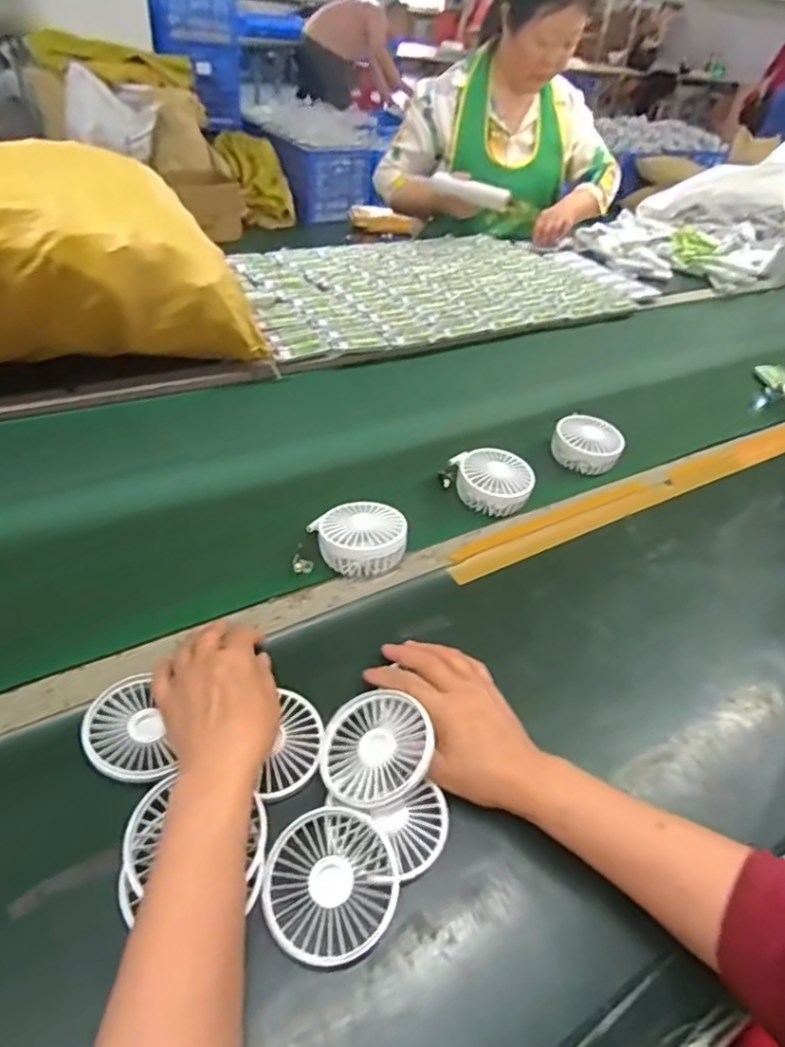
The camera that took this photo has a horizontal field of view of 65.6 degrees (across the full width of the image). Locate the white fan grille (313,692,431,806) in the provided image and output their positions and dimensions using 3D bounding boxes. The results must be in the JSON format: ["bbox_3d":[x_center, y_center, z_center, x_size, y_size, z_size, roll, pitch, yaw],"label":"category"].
[{"bbox_3d":[-0.014,0.168,0.459,0.085,0.011,0.089,-25,37,4],"label":"white fan grille"}]

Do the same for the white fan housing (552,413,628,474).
[{"bbox_3d":[0.256,-0.106,0.805,0.091,0.038,0.084,18,42,12],"label":"white fan housing"}]

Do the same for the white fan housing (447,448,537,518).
[{"bbox_3d":[0.122,-0.052,0.725,0.086,0.037,0.084,4,41,-4],"label":"white fan housing"}]

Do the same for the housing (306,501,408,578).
[{"bbox_3d":[-0.031,0.016,0.620,0.088,0.034,0.079,-14,46,-23],"label":"housing"}]

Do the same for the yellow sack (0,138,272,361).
[{"bbox_3d":[-0.508,-0.333,0.769,0.626,0.187,0.340,-11,45,-20],"label":"yellow sack"}]

